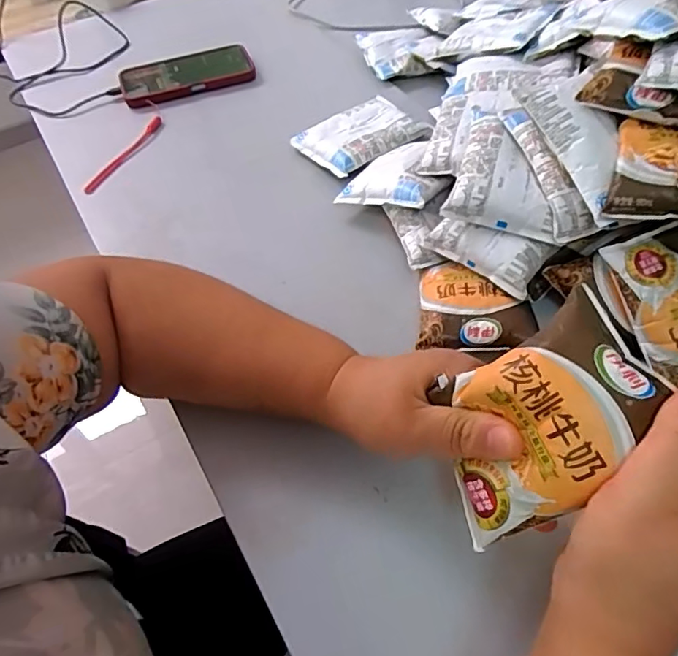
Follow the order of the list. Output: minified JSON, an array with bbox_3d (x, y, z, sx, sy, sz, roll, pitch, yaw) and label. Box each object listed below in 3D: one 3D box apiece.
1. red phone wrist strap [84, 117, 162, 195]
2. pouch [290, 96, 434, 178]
[{"bbox_3d":[-0.248,-0.201,0.604,0.015,0.011,0.145,19,58,16],"label":"red phone wrist strap"},{"bbox_3d":[0.026,-0.205,0.574,0.119,0.030,0.103,-32,59,-18],"label":"pouch"}]

